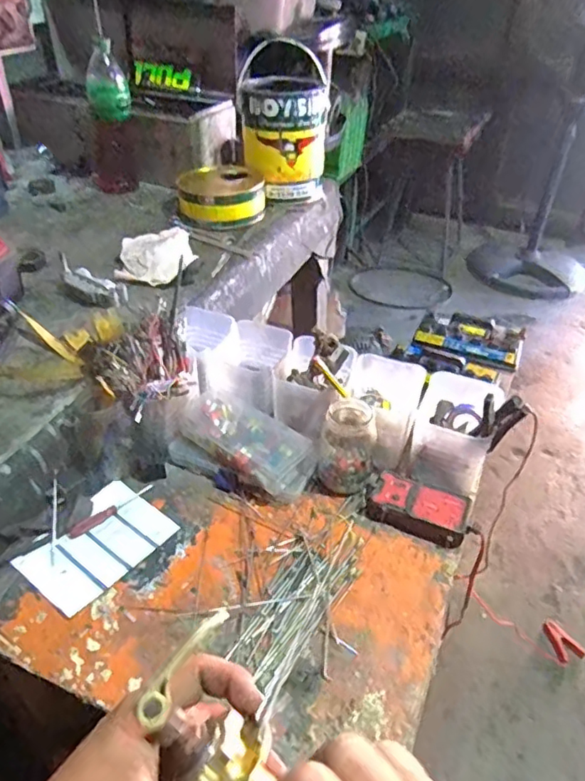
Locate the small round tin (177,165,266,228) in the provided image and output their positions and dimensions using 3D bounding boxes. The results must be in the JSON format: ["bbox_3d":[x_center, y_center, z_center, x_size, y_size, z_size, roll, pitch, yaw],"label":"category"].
[{"bbox_3d":[-0.137,-0.369,1.106,0.166,0.069,0.160,-3,40,-7],"label":"small round tin"}]

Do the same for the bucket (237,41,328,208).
[{"bbox_3d":[-0.020,-0.536,1.152,0.174,0.243,0.193,1,40,-2],"label":"bucket"}]

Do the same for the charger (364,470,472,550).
[{"bbox_3d":[0.141,0.129,0.639,0.106,0.026,0.064,17,42,16],"label":"charger"}]

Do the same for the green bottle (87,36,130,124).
[{"bbox_3d":[-0.351,-0.575,1.085,0.079,0.131,0.090,-8,41,-13],"label":"green bottle"}]

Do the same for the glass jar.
[{"bbox_3d":[0.063,0.063,0.660,0.061,0.097,0.065,8,40,6],"label":"glass jar"}]

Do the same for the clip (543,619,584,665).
[{"bbox_3d":[0.479,0.444,1.020,0.044,0.019,0.075,-8,41,-12],"label":"clip"}]

